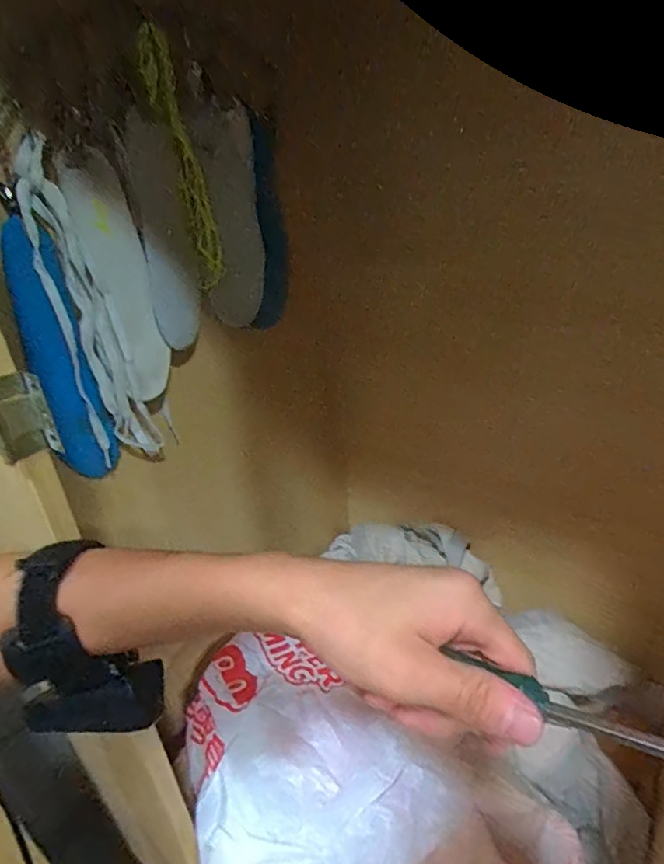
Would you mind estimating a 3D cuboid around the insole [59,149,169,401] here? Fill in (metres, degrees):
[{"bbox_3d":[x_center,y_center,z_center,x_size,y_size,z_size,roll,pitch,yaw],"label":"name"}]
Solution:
[{"bbox_3d":[-0.221,-0.157,0.541,0.034,0.240,0.075,7,30,23],"label":"insole"}]

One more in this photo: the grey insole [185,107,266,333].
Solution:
[{"bbox_3d":[-0.130,-0.262,0.658,0.086,0.259,0.022,-26,42,-35],"label":"grey insole"}]

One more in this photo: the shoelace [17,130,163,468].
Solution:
[{"bbox_3d":[-0.245,-0.111,0.516,0.064,0.315,0.053,-15,29,-19],"label":"shoelace"}]

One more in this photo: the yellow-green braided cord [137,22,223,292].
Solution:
[{"bbox_3d":[-0.176,-0.303,0.594,0.030,0.265,0.042,14,42,32],"label":"yellow-green braided cord"}]

